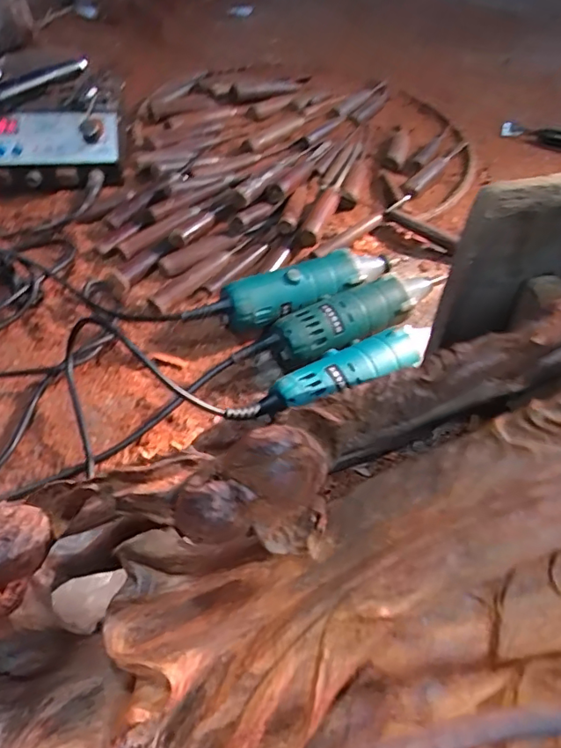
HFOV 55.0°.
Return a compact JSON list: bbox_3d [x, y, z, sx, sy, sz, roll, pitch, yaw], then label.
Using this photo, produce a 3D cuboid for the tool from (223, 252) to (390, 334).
[{"bbox_3d":[0.033,-0.092,0.562,0.196,0.047,0.056,-23,55,-21],"label":"tool"}]

